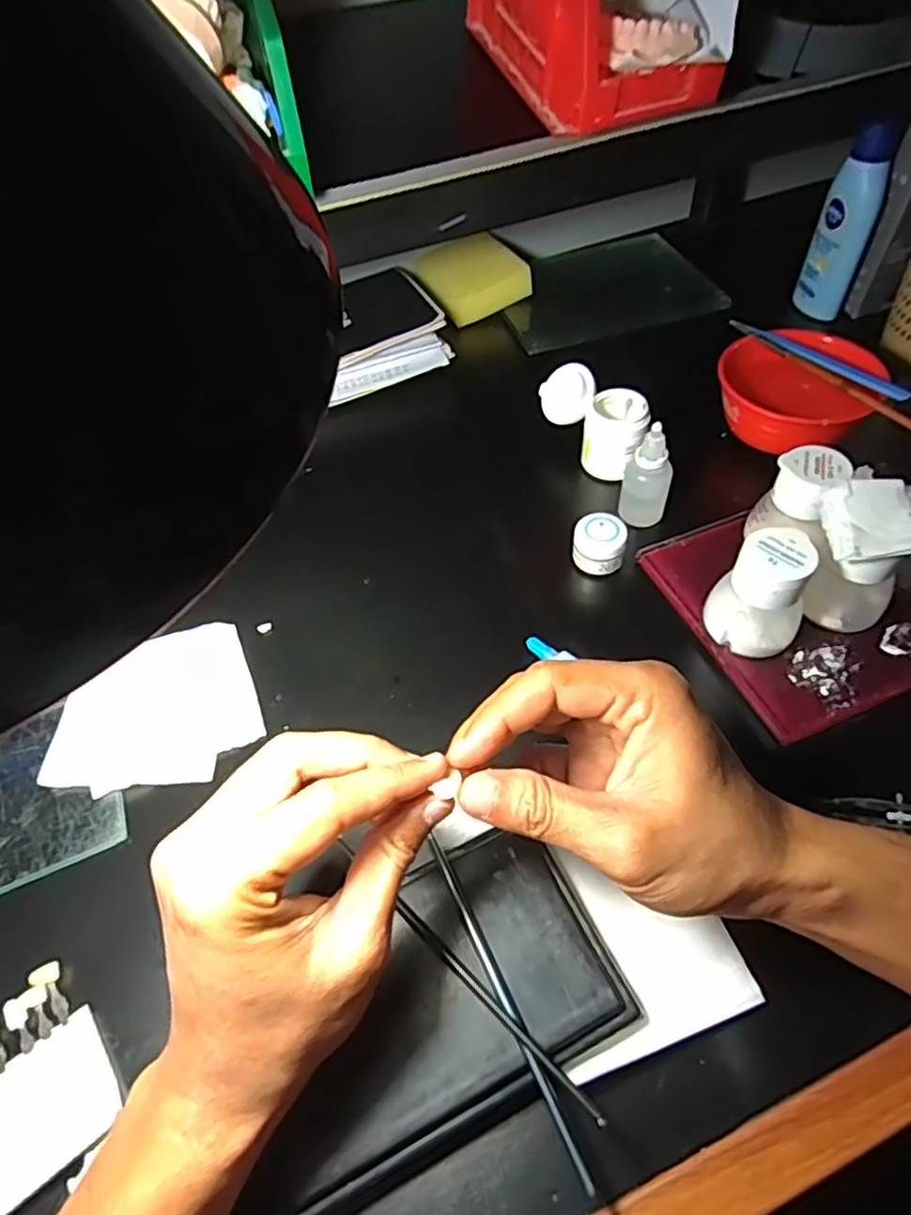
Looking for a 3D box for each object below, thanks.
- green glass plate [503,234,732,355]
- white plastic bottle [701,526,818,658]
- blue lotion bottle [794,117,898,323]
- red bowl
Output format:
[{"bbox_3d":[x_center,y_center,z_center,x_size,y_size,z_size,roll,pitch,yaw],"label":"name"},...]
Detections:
[{"bbox_3d":[0.142,-0.311,0.640,0.192,0.011,0.161,-14,53,-6],"label":"green glass plate"},{"bbox_3d":[0.170,-0.008,0.367,0.051,0.064,0.045,28,60,24],"label":"white plastic bottle"},{"bbox_3d":[0.322,-0.317,0.549,0.042,0.141,0.032,20,57,17],"label":"blue lotion bottle"},{"bbox_3d":[0.249,-0.154,0.483,0.095,0.053,0.099,-3,52,3],"label":"red bowl"}]

